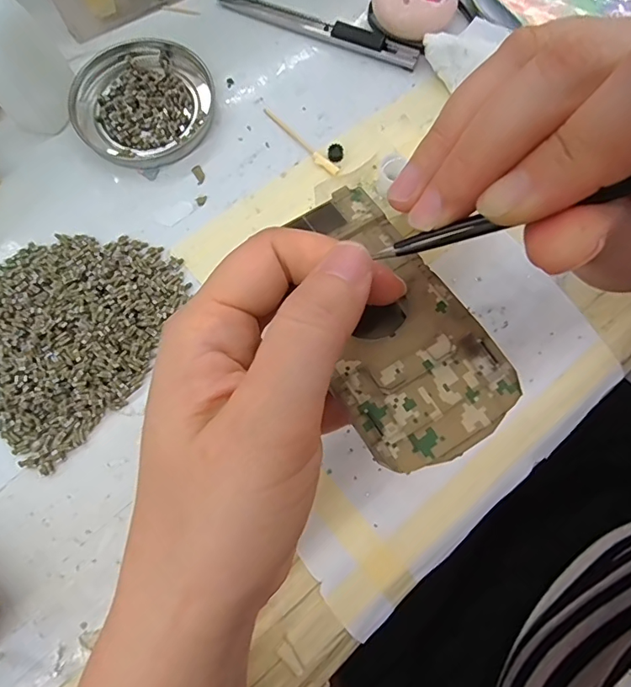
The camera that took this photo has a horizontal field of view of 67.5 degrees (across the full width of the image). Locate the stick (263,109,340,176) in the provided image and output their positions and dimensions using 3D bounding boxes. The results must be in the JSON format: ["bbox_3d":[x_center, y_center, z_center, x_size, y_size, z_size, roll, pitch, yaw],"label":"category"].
[{"bbox_3d":[-0.009,-0.115,0.268,0.059,0.004,0.007,44,80,9],"label":"stick"}]

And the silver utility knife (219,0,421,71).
[{"bbox_3d":[0.002,-0.192,0.285,0.126,0.007,0.015,24,77,5],"label":"silver utility knife"}]

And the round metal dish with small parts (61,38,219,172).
[{"bbox_3d":[-0.099,-0.140,0.271,0.081,0.008,0.079,0,76,0],"label":"round metal dish with small parts"}]

